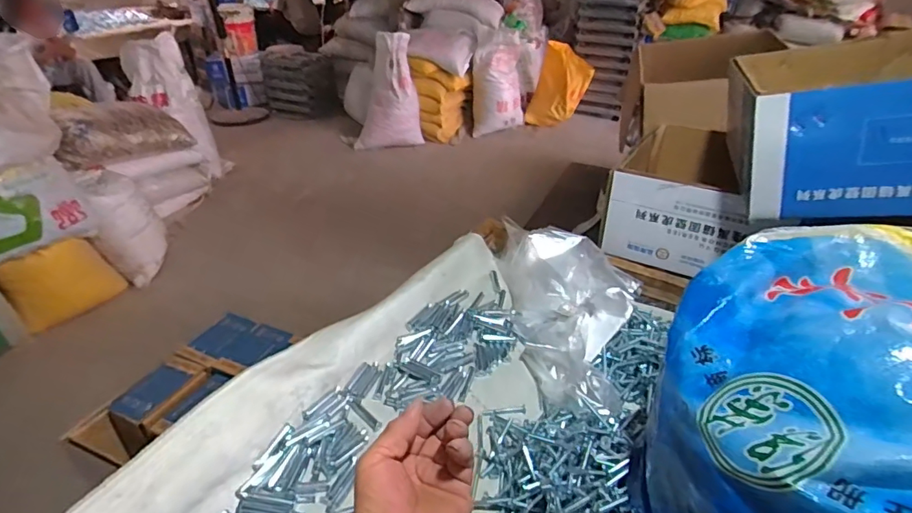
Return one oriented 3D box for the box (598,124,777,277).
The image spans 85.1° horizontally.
[{"bbox_3d":[0.445,-0.123,0.955,0.217,0.151,0.342,20,38,29],"label":"box"}]

